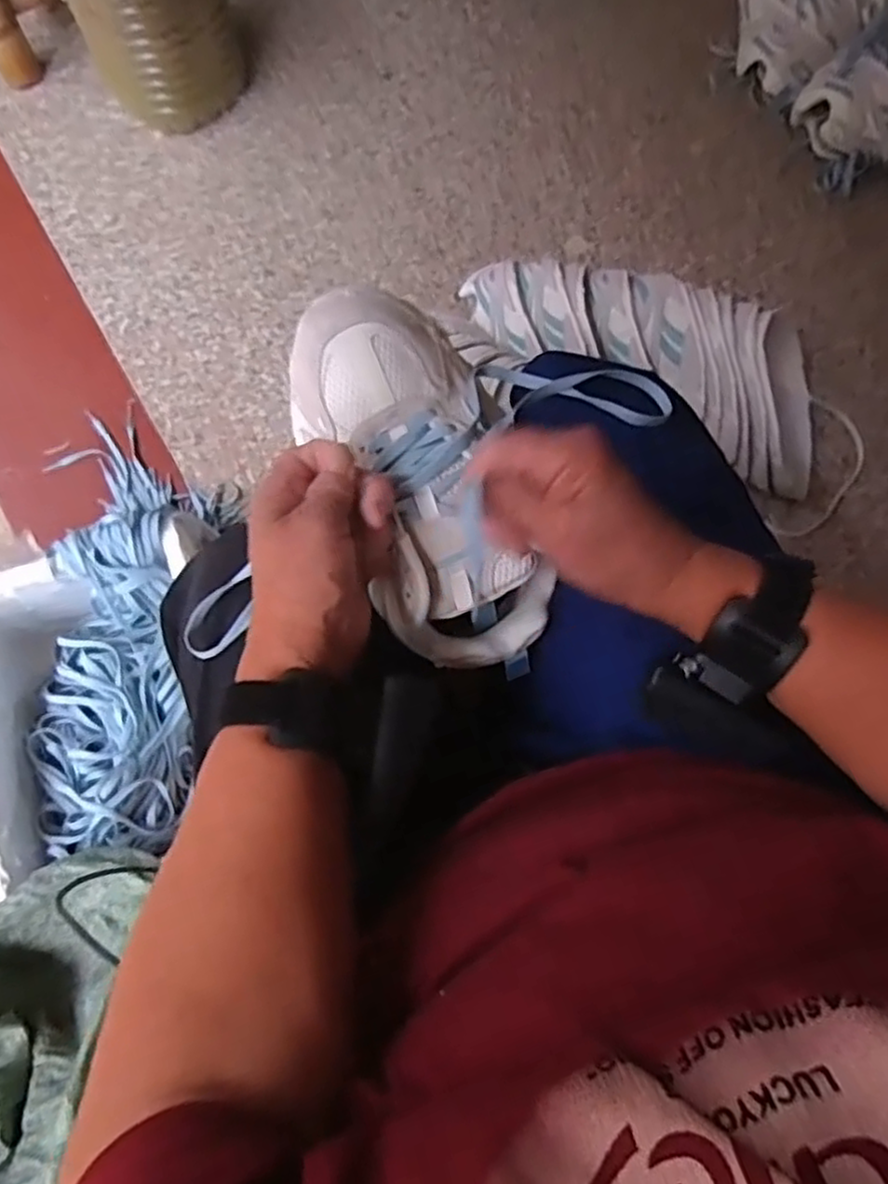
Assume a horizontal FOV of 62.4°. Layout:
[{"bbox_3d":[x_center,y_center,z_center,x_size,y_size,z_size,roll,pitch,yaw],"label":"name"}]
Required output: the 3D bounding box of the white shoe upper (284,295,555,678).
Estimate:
[{"bbox_3d":[-0.012,-0.067,0.429,0.108,0.058,0.225,-22,92,-4],"label":"white shoe upper"}]

